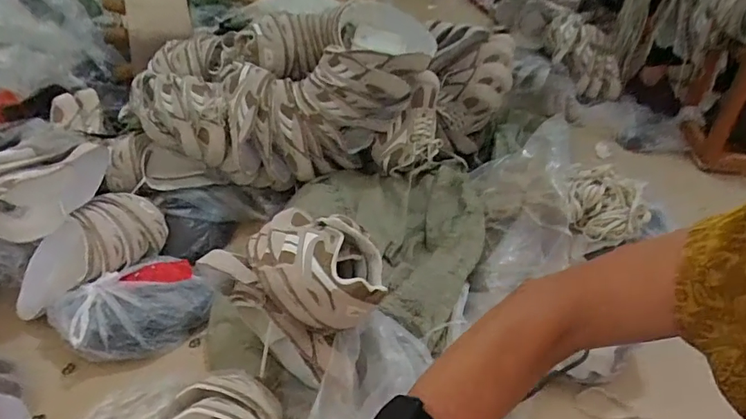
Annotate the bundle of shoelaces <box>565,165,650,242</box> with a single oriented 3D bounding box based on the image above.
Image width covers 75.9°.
[{"bbox_3d":[0.446,-0.011,0.909,0.147,0.077,0.149,20,41,25],"label":"bundle of shoelaces"}]

